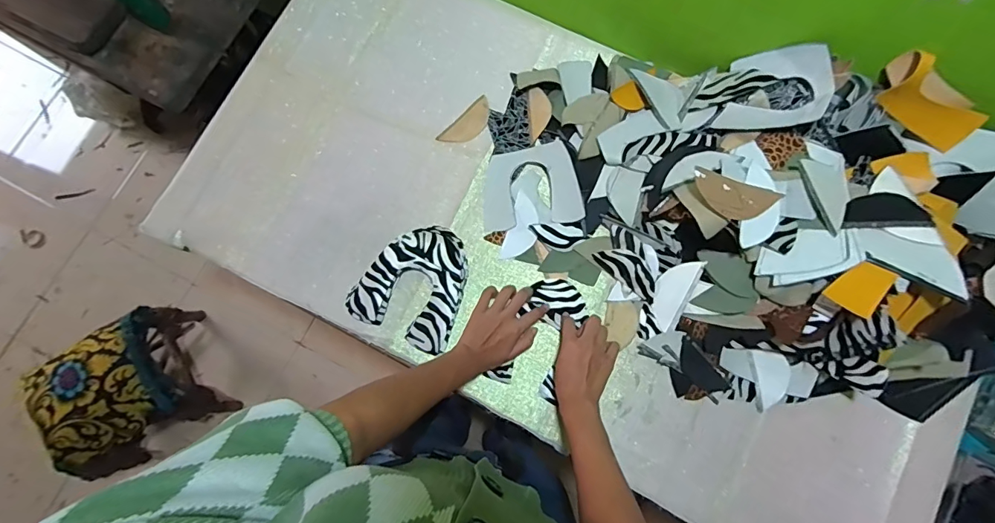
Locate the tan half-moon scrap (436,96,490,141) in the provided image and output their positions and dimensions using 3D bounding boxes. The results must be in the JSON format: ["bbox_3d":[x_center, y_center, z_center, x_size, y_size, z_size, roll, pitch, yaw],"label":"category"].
[{"bbox_3d":[-0.046,-0.221,0.727,0.100,0.004,0.044,-44,82,-7],"label":"tan half-moon scrap"}]

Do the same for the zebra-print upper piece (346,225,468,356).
[{"bbox_3d":[-0.121,0.028,0.672,0.155,0.035,0.172,24,81,5],"label":"zebra-print upper piece"}]

